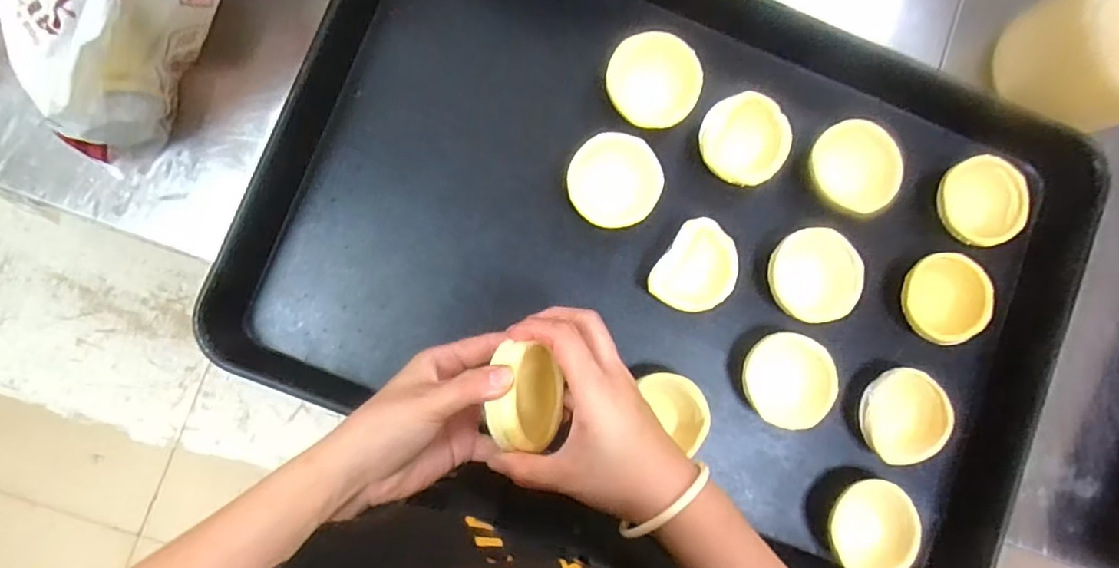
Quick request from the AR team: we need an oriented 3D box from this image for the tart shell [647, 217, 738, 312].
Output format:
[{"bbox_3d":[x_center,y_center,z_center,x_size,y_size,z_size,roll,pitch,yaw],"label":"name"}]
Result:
[{"bbox_3d":[0.106,-0.011,0.450,0.056,0.028,0.070,35,85,-3],"label":"tart shell"}]

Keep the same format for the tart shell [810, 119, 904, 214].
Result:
[{"bbox_3d":[0.229,-0.091,0.449,0.059,0.025,0.072,-3,88,-6],"label":"tart shell"}]

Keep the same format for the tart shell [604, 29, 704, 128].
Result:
[{"bbox_3d":[0.073,-0.158,0.455,0.070,0.027,0.069,0,88,-5],"label":"tart shell"}]

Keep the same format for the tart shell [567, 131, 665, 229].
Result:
[{"bbox_3d":[0.041,-0.079,0.447,0.069,0.025,0.069,-7,88,-6],"label":"tart shell"}]

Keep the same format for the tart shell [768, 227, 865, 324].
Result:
[{"bbox_3d":[0.195,-0.006,0.448,0.065,0.028,0.069,0,88,-5],"label":"tart shell"}]

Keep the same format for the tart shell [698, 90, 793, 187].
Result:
[{"bbox_3d":[0.145,-0.113,0.458,0.067,0.025,0.069,0,88,-5],"label":"tart shell"}]

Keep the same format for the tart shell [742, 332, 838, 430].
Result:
[{"bbox_3d":[0.175,0.074,0.448,0.068,0.029,0.069,0,88,-5],"label":"tart shell"}]

